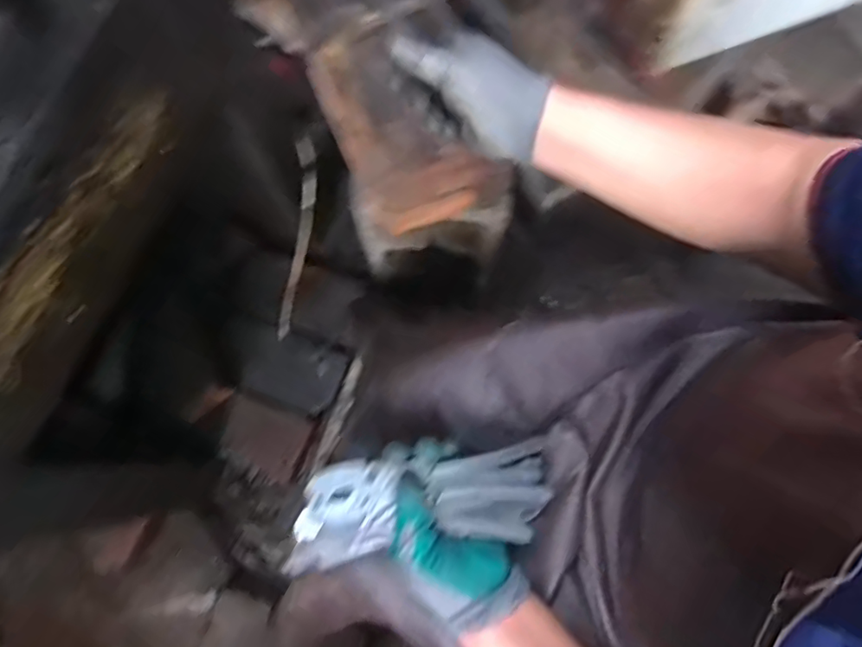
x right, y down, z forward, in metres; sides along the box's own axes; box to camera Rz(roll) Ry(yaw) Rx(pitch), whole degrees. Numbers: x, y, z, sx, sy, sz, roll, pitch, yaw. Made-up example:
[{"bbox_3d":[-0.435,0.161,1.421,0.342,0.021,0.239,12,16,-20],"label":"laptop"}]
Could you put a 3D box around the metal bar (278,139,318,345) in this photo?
[{"bbox_3d":[-0.197,-0.123,0.805,0.022,0.050,0.290,13,106,3],"label":"metal bar"}]

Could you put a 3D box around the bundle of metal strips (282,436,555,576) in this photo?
[{"bbox_3d":[-0.007,0.135,0.405,0.194,0.040,0.072,-8,77,-7],"label":"bundle of metal strips"}]

